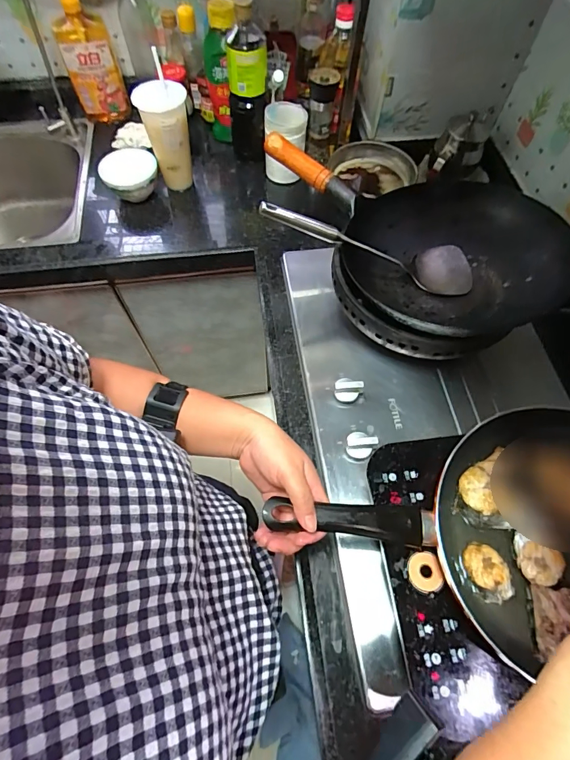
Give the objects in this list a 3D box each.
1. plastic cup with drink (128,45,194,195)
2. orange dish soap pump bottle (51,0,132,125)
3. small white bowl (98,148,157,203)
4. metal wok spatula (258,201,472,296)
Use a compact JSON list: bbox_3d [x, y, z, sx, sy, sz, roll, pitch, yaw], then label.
[{"bbox_3d":[-0.226,-0.476,0.795,0.092,0.183,0.094,-13,67,-6],"label":"plastic cup with drink"},{"bbox_3d":[-0.422,-0.695,0.856,0.106,0.250,0.069,-26,69,-11],"label":"orange dish soap pump bottle"},{"bbox_3d":[-0.314,-0.413,0.826,0.106,0.074,0.106,0,66,0],"label":"small white bowl"},{"bbox_3d":[0.136,-0.210,0.619,0.360,0.042,0.090,13,64,-23],"label":"metal wok spatula"}]

